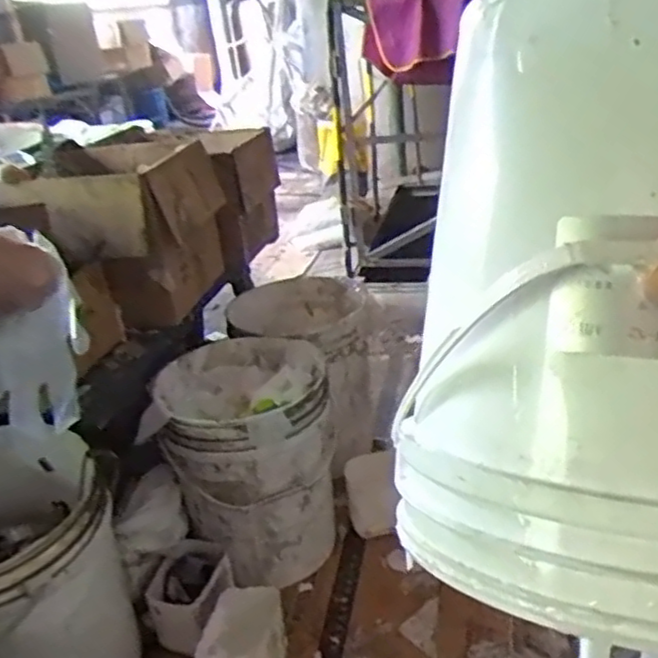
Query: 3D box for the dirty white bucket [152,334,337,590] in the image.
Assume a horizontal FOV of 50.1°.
[{"bbox_3d":[-0.147,0.254,1.397,0.306,0.394,0.360,-8,26,-3],"label":"dirty white bucket"}]

